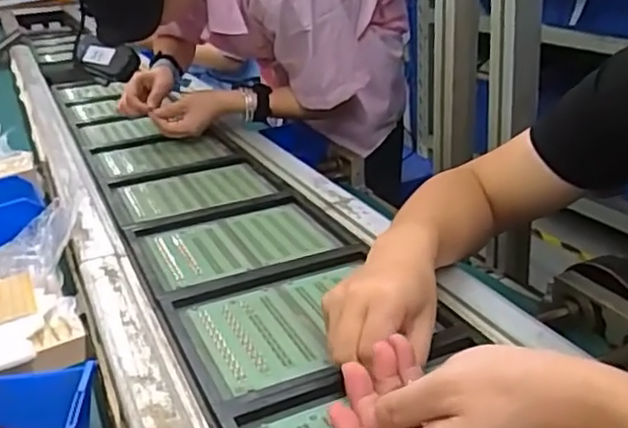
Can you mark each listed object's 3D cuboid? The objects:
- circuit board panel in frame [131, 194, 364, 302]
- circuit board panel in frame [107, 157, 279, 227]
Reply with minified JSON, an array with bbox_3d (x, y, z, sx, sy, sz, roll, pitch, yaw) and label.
[{"bbox_3d":[-0.081,0.030,0.730,0.212,0.009,0.176,-13,25,-21],"label":"circuit board panel in frame"},{"bbox_3d":[-0.164,-0.035,0.888,0.197,0.010,0.176,-13,25,-22],"label":"circuit board panel in frame"}]

